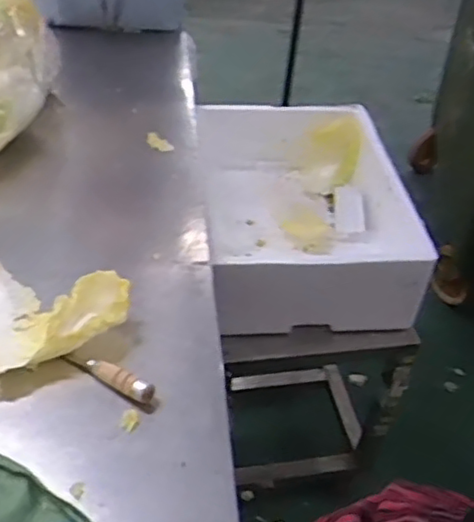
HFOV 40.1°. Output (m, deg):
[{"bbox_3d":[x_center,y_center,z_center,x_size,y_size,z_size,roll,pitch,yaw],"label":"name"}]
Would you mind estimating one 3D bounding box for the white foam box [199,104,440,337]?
[{"bbox_3d":[0.143,-0.099,1.359,0.399,0.200,0.529,-1,42,-7],"label":"white foam box"}]

